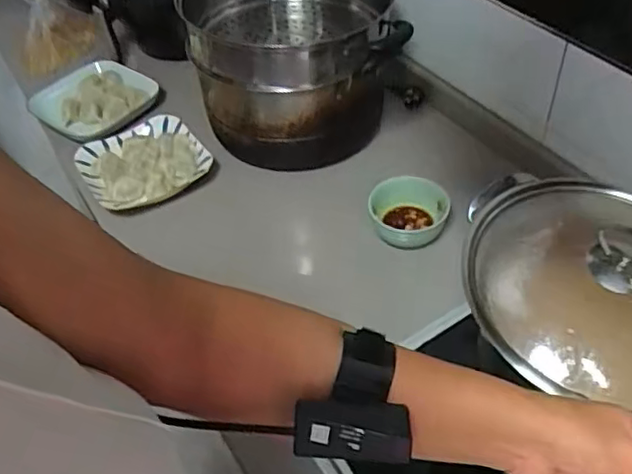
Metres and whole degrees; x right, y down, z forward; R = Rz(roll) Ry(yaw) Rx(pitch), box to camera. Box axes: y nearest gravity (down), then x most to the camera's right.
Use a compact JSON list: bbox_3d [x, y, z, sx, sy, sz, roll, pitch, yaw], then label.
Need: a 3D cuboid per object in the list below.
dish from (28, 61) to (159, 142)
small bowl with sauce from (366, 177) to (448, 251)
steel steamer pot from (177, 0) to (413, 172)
[{"bbox_3d":[-0.395,-0.247,1.104,0.213,0.022,0.181,27,55,27],"label":"dish"},{"bbox_3d":[0.126,-0.030,0.857,0.103,0.056,0.094,-3,47,3],"label":"small bowl with sauce"},{"bbox_3d":[-0.027,-0.273,0.964,0.288,0.235,0.286,-1,47,4],"label":"steel steamer pot"}]

